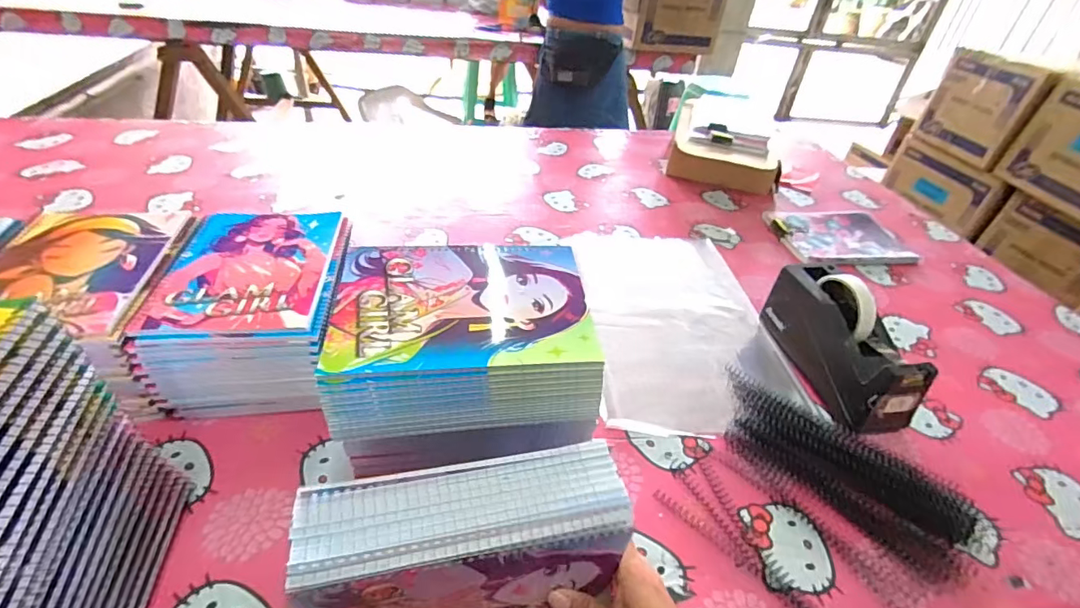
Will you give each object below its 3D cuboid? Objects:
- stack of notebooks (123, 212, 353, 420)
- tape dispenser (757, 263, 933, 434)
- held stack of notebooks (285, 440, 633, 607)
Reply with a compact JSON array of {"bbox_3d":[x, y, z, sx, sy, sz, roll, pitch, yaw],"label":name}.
[{"bbox_3d":[-0.296,0.000,0.533,0.150,0.096,0.203,0,40,-7],"label":"stack of notebooks"},{"bbox_3d":[0.356,0.043,0.591,0.074,0.114,0.201,-5,41,-13],"label":"tape dispenser"},{"bbox_3d":[-0.047,0.177,0.338,0.193,0.137,0.072,-5,41,-13],"label":"held stack of notebooks"}]

